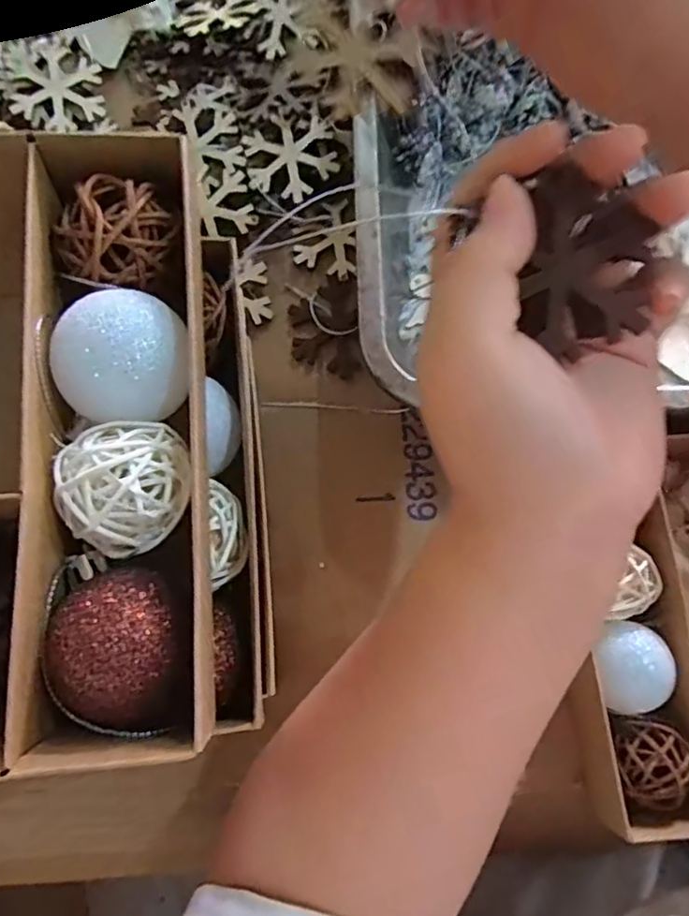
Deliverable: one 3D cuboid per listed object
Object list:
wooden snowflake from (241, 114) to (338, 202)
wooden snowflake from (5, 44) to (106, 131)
[{"bbox_3d":[-0.030,-0.168,0.354,0.050,0.006,0.047,-14,84,2],"label":"wooden snowflake"},{"bbox_3d":[-0.169,-0.217,0.370,0.049,0.008,0.051,-6,89,-19],"label":"wooden snowflake"}]

